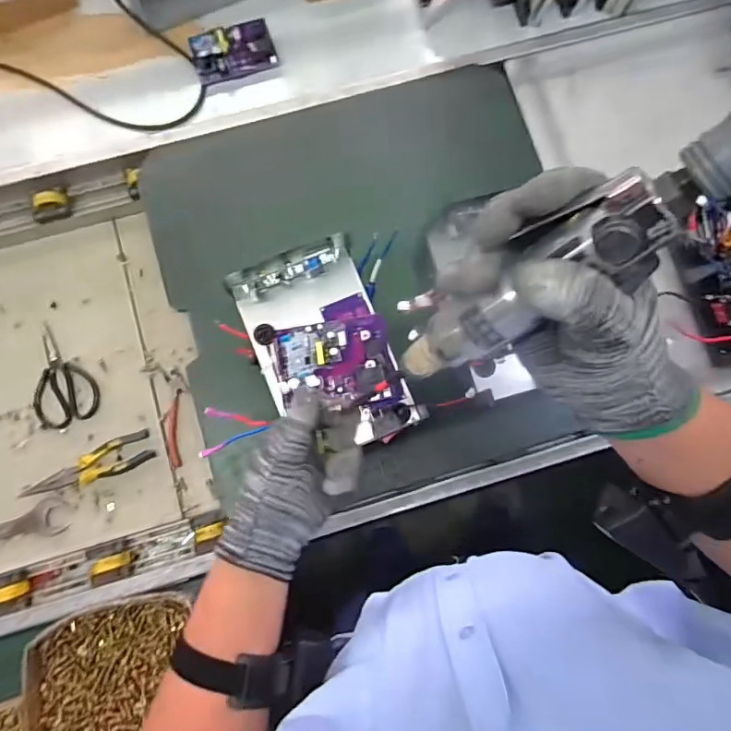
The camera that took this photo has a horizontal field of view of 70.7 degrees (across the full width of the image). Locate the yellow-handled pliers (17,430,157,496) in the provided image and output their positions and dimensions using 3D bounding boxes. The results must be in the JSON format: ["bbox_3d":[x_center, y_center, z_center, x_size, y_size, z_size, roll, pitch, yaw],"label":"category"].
[{"bbox_3d":[-0.412,0.150,0.772,0.185,0.014,0.052,-19,82,-5],"label":"yellow-handled pliers"}]

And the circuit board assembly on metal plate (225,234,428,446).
[{"bbox_3d":[-0.048,-0.020,0.589,0.150,0.060,0.233,-22,81,-4],"label":"circuit board assembly on metal plate"}]

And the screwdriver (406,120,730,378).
[{"bbox_3d":[0.113,-0.055,0.267,0.248,0.033,0.043,-37,79,38],"label":"screwdriver"}]

